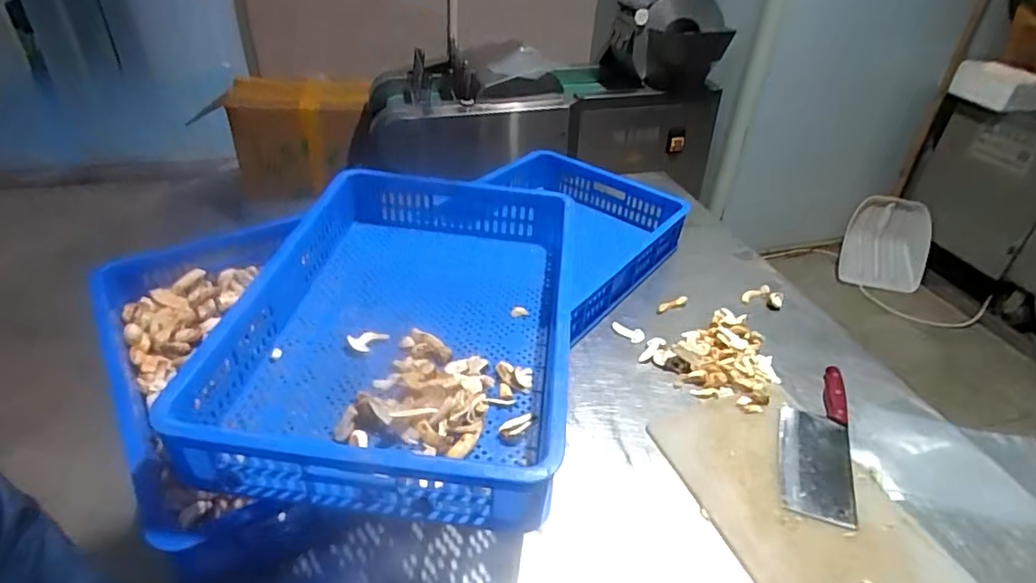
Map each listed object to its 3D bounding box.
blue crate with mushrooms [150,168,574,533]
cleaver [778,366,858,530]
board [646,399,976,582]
[{"bbox_3d":[-0.134,0.018,0.813,0.389,0.129,0.597,5,36,2],"label":"blue crate with mushrooms"},{"bbox_3d":[0.437,0.208,0.842,0.095,0.016,0.292,15,38,16],"label":"cleaver"},{"bbox_3d":[0.372,0.288,0.748,0.245,0.020,0.389,-12,39,-20],"label":"board"}]

